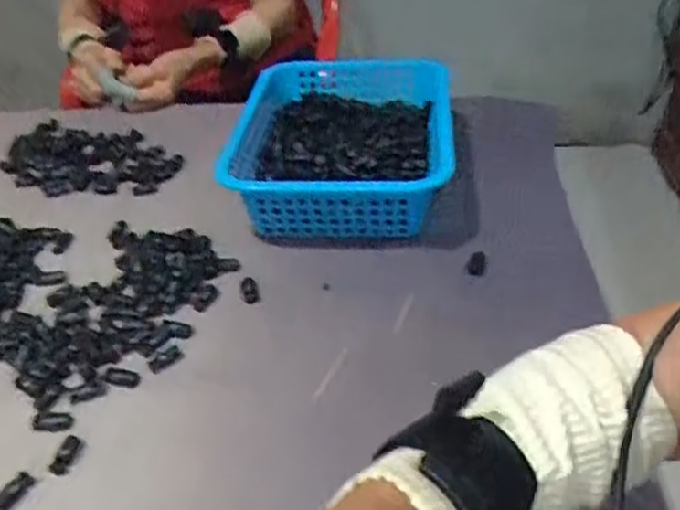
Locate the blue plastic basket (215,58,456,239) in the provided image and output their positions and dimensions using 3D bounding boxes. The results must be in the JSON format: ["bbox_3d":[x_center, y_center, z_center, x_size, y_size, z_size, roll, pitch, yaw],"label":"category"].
[{"bbox_3d":[0.003,-0.120,0.726,0.216,0.091,0.277,1,37,6],"label":"blue plastic basket"}]

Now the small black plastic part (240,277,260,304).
[{"bbox_3d":[-0.081,0.034,0.604,0.015,0.016,0.025,-12,38,-12],"label":"small black plastic part"}]

